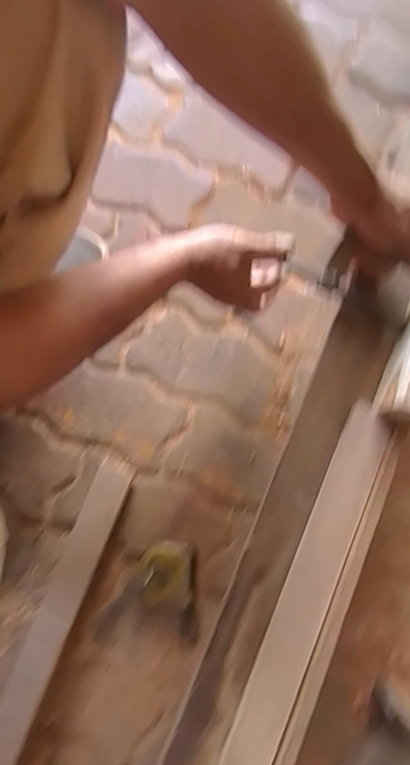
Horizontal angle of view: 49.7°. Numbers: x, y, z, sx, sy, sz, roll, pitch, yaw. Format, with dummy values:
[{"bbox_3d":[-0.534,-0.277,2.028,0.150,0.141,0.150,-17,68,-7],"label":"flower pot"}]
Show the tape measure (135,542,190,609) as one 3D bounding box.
[{"bbox_3d":[-0.053,0.242,0.560,0.067,0.030,0.073,0,80,1],"label":"tape measure"}]

